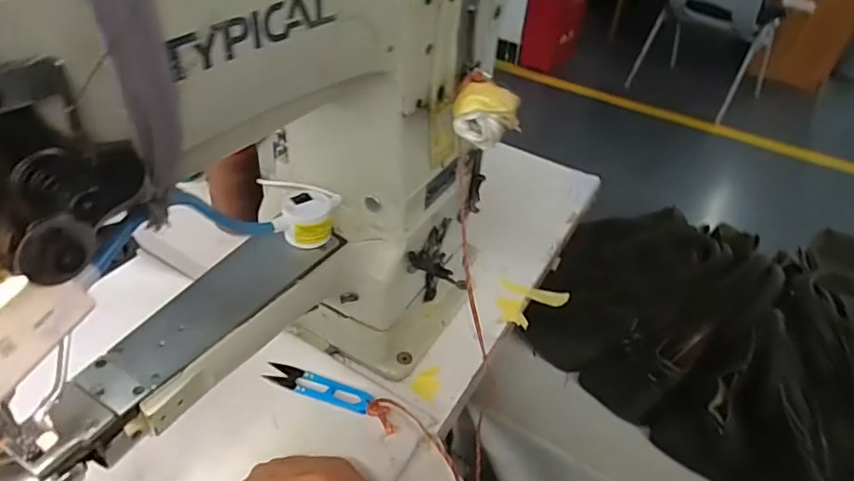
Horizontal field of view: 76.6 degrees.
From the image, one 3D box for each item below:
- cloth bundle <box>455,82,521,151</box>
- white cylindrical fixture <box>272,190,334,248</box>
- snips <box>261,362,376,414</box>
[{"bbox_3d":[0.042,-0.088,0.366,0.042,0.025,0.052,11,41,7],"label":"cloth bundle"},{"bbox_3d":[-0.094,-0.016,0.416,0.042,0.030,0.034,-4,42,-11],"label":"white cylindrical fixture"},{"bbox_3d":[-0.095,0.129,0.477,0.097,0.009,0.030,14,42,10],"label":"snips"}]

